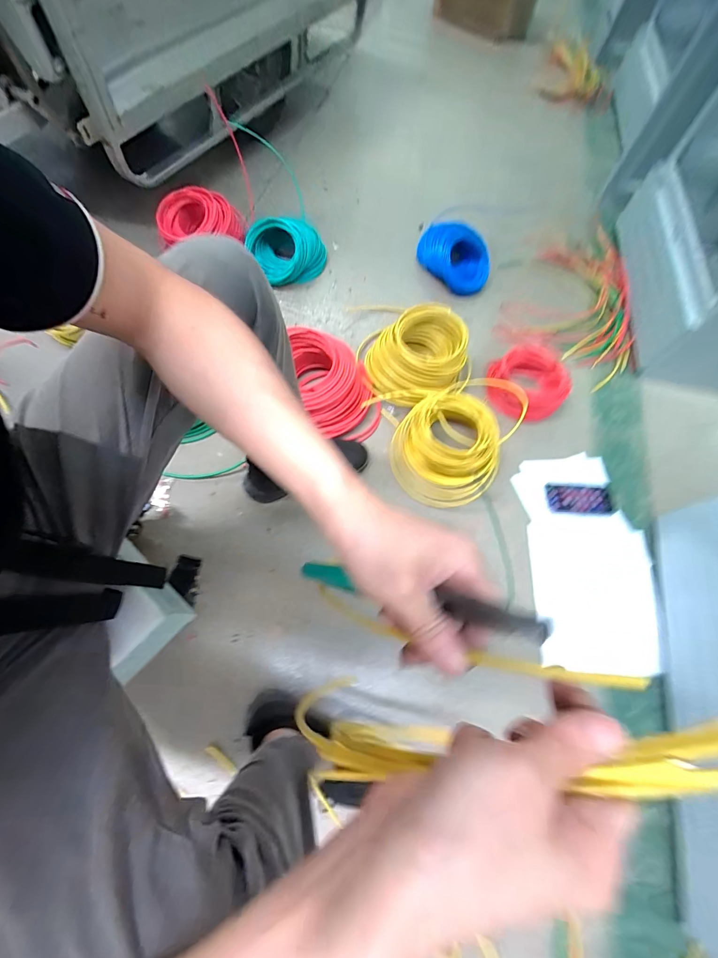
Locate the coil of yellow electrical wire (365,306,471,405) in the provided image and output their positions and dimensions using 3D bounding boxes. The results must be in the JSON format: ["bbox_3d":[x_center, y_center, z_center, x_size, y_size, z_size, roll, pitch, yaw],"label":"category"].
[{"bbox_3d":[0.139,-0.301,0.894,0.223,0.140,0.215,1,66,-3],"label":"coil of yellow electrical wire"}]

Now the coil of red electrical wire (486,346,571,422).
[{"bbox_3d":[0.436,-0.251,0.931,0.191,0.084,0.195,1,66,-3],"label":"coil of red electrical wire"}]

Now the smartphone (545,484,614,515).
[{"bbox_3d":[0.526,0.049,0.852,0.158,0.012,0.071,4,66,-2],"label":"smartphone"}]

